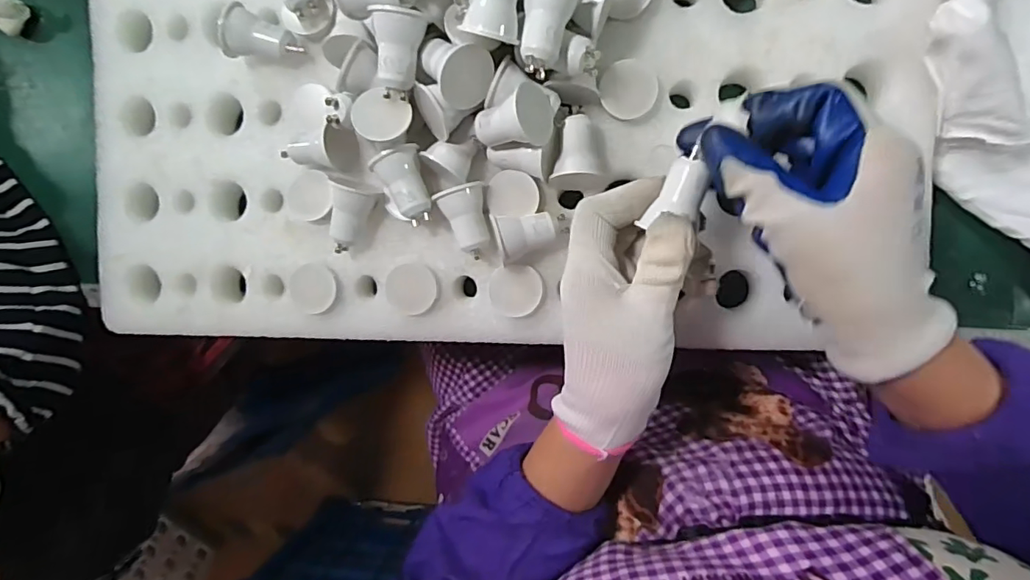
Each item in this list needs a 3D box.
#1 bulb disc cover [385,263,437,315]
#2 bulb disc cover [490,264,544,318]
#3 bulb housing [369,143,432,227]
[{"bbox_3d":[-0.070,-0.001,0.352,0.034,0.008,0.034,-6,93,10],"label":"bulb disc cover"},{"bbox_3d":[0.000,0.000,0.340,0.034,0.009,0.034,-3,94,9],"label":"bulb disc cover"},{"bbox_3d":[-0.067,-0.066,0.336,0.029,0.029,0.046,-23,90,10],"label":"bulb housing"}]

